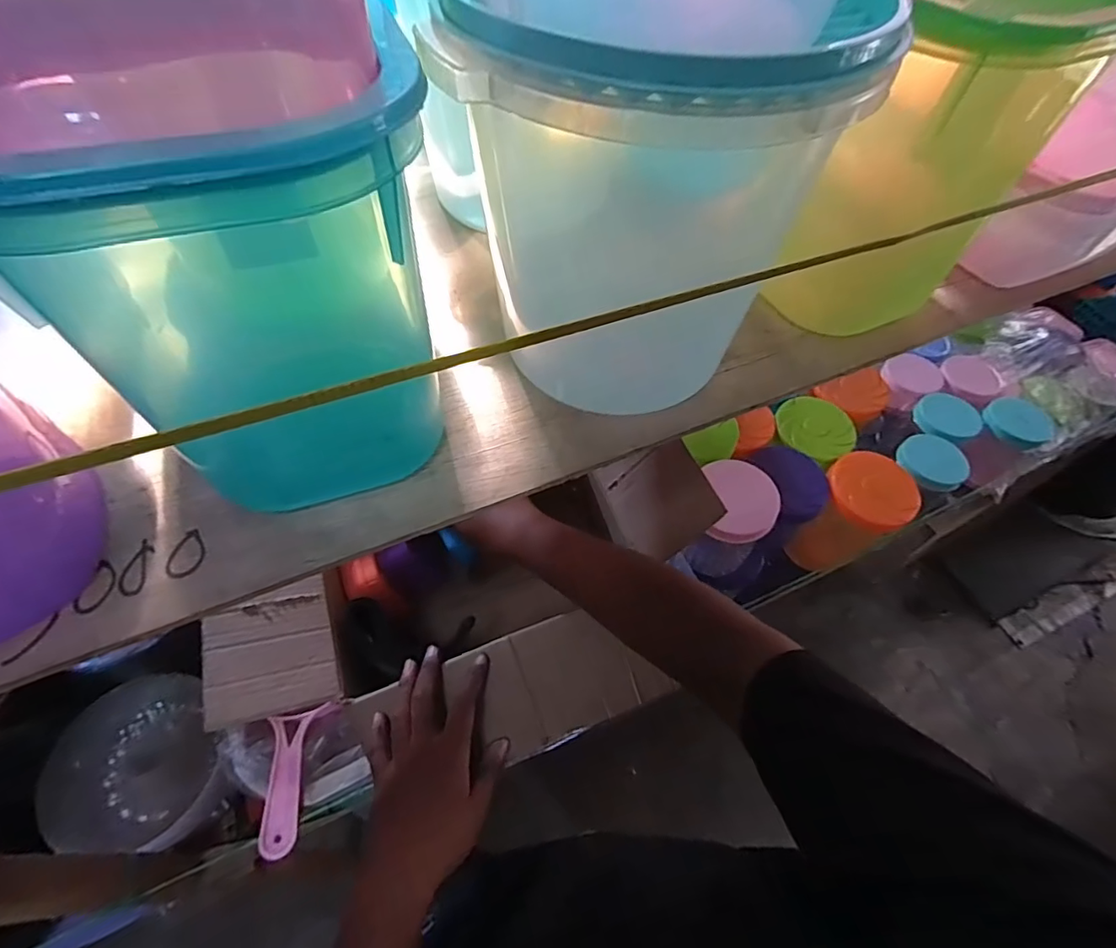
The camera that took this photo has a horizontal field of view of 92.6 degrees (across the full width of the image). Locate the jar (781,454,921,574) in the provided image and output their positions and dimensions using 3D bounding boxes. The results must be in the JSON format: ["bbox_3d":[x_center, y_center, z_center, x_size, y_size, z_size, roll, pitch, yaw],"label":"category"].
[{"bbox_3d":[0.430,0.067,0.804,0.101,0.200,0.111,1,56,-2],"label":"jar"}]

